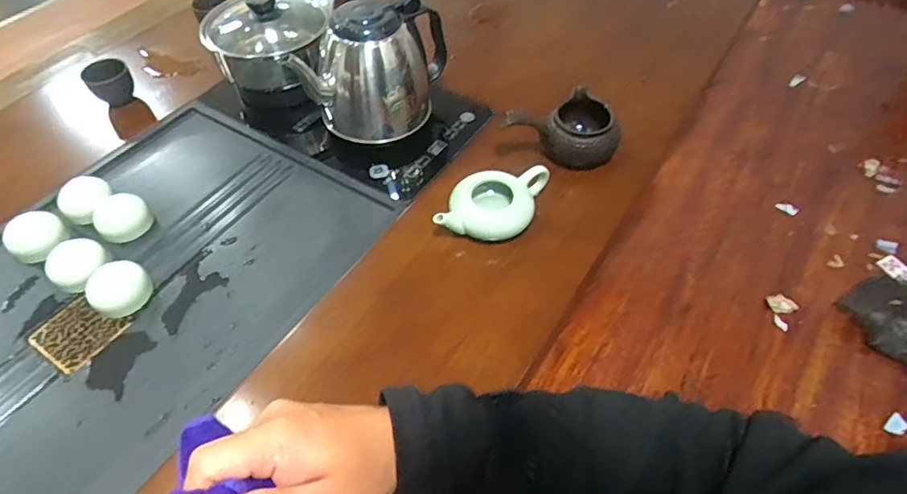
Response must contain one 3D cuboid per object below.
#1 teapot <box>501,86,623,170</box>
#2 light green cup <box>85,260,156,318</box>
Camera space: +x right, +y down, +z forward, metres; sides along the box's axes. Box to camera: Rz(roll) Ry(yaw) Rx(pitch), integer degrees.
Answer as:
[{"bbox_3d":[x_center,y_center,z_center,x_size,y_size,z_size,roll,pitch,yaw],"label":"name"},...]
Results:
[{"bbox_3d":[0.127,-0.146,0.644,0.134,0.070,0.088,6,52,5],"label":"teapot"},{"bbox_3d":[-0.338,0.042,0.546,0.048,0.029,0.055,37,60,26],"label":"light green cup"}]

